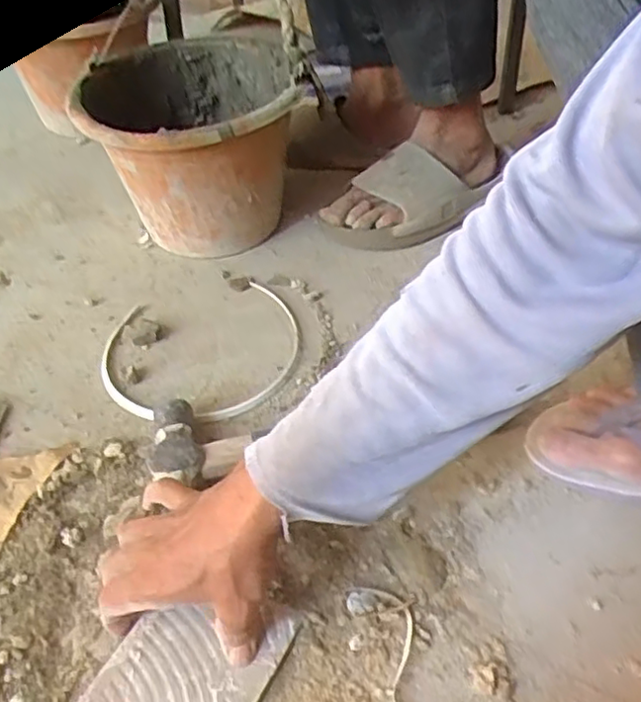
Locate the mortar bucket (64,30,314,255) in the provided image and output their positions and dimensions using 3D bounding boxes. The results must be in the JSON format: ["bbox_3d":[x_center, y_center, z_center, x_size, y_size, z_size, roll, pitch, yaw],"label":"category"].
[{"bbox_3d":[-0.135,-0.222,0.744,0.217,0.197,0.279,-9,45,-8],"label":"mortar bucket"}]

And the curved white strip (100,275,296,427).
[{"bbox_3d":[-0.111,-0.002,0.638,0.190,0.014,0.171,-14,46,-14],"label":"curved white strip"}]

